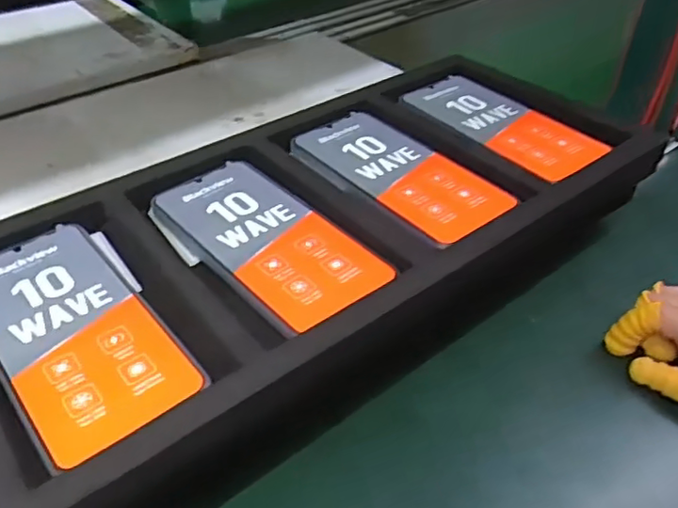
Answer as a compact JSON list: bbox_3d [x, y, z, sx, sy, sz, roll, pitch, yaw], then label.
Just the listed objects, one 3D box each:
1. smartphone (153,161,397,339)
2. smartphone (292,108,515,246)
[{"bbox_3d":[-0.047,-0.011,0.381,0.077,0.013,0.169,-29,50,-29],"label":"smartphone"},{"bbox_3d":[0.043,-0.062,0.439,0.074,0.009,0.168,-29,50,-29],"label":"smartphone"}]

